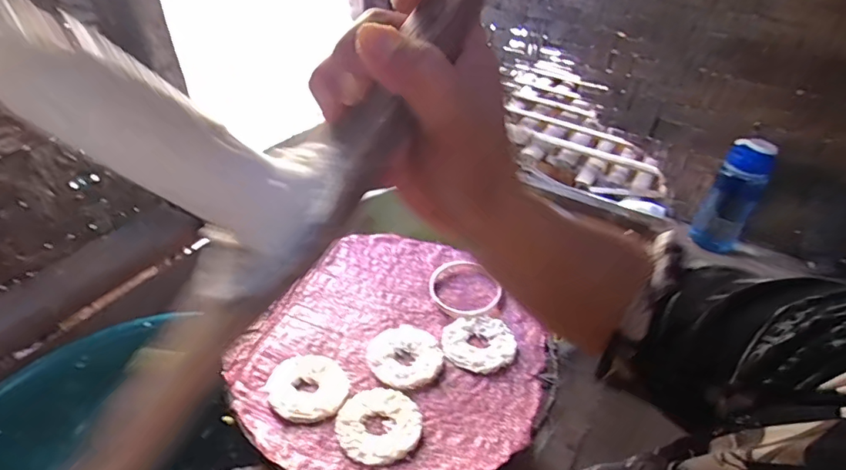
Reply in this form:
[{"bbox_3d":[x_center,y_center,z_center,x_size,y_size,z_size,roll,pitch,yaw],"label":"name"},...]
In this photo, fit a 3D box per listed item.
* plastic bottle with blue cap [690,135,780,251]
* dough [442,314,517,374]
[{"bbox_3d":[0.526,-0.067,0.832,0.077,0.200,0.065,23,42,24],"label":"plastic bottle with blue cap"},{"bbox_3d":[0.063,0.124,0.566,0.078,0.014,0.072,2,38,-2],"label":"dough"}]

